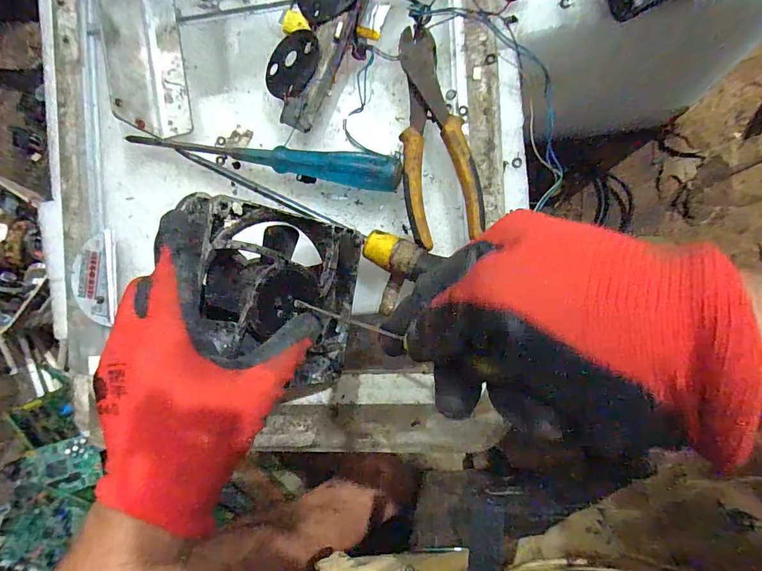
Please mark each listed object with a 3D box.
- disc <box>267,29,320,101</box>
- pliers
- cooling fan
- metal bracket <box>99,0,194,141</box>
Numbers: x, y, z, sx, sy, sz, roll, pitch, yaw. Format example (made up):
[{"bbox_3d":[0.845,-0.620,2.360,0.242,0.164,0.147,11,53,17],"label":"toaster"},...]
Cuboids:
[{"bbox_3d":[-0.073,-0.182,0.321,0.055,0.006,0.055,-5,80,28],"label":"disc"},{"bbox_3d":[0.040,-0.117,0.307,0.056,0.015,0.167,-11,89,9],"label":"pliers"},{"bbox_3d":[-0.066,0.010,0.269,0.023,0.117,0.115,9,90,42],"label":"cooling fan"},{"bbox_3d":[-0.203,-0.201,0.330,0.045,0.051,0.140,-8,90,9],"label":"metal bracket"}]

